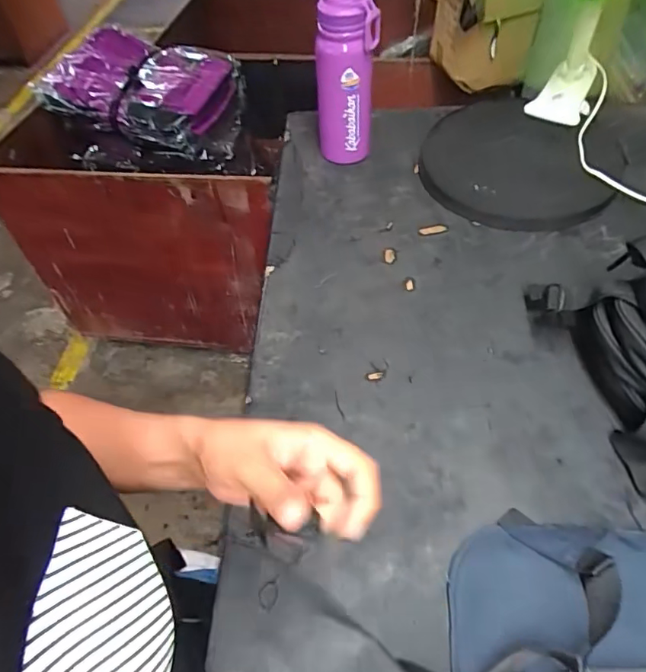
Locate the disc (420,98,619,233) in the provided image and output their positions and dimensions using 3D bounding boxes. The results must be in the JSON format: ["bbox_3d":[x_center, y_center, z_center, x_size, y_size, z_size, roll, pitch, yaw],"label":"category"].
[{"bbox_3d":[0.267,-0.256,0.726,0.231,0.049,0.253,-2,51,3],"label":"disc"}]

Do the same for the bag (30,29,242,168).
[{"bbox_3d":[-0.458,-0.658,1.344,0.478,0.193,0.322,7,52,10],"label":"bag"}]

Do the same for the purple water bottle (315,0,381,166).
[{"bbox_3d":[0.032,-0.357,0.704,0.083,0.231,0.071,-1,51,4],"label":"purple water bottle"}]

